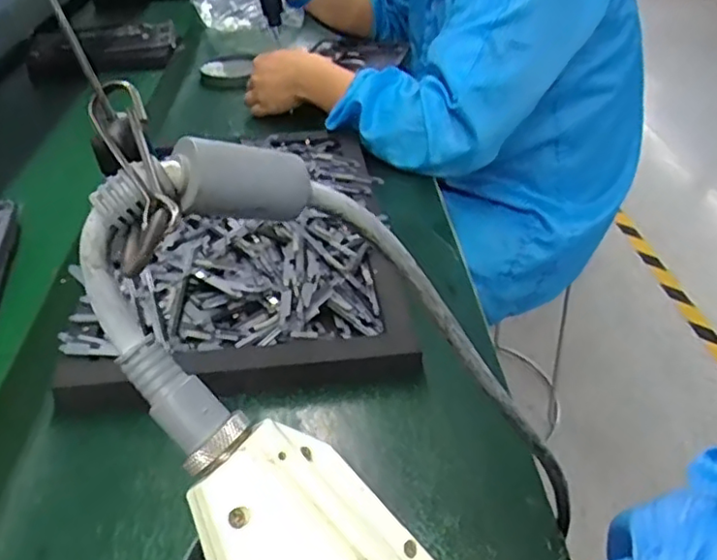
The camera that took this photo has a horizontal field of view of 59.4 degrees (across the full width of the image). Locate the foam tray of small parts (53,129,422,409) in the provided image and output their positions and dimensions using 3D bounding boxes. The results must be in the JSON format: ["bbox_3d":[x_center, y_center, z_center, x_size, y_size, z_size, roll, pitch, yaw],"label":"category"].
[{"bbox_3d":[-0.106,-0.053,0.612,0.271,0.049,0.391,-6,38,-3],"label":"foam tray of small parts"}]

